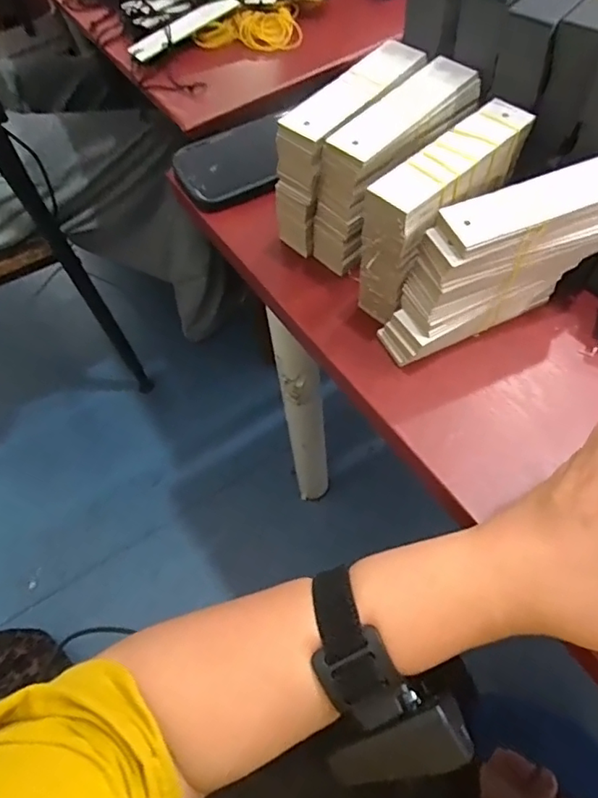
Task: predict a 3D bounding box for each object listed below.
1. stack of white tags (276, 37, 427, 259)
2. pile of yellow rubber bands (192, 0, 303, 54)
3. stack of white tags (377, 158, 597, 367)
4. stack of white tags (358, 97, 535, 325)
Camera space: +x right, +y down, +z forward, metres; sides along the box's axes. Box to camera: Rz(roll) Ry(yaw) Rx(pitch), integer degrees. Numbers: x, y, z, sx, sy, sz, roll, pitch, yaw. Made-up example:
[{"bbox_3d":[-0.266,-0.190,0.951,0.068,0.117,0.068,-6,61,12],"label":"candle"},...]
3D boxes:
[{"bbox_3d":[0.038,-0.189,0.427,0.047,0.112,0.135,34,66,22],"label":"stack of white tags"},{"bbox_3d":[-0.050,-0.393,0.596,0.114,0.028,0.056,-21,59,-9],"label":"pile of yellow rubber bands"},{"bbox_3d":[0.134,-0.087,0.368,0.158,0.100,0.041,-24,60,-11],"label":"stack of white tags"},{"bbox_3d":[0.098,-0.121,0.383,0.040,0.108,0.137,39,68,24],"label":"stack of white tags"}]

